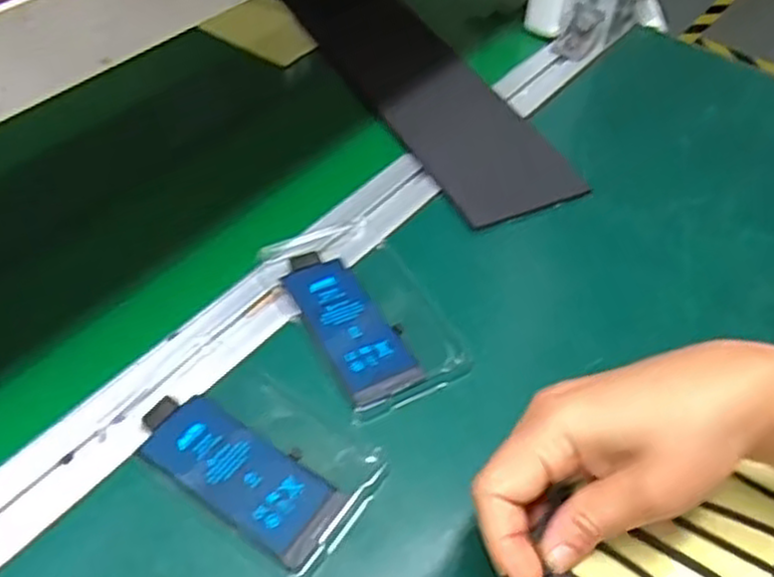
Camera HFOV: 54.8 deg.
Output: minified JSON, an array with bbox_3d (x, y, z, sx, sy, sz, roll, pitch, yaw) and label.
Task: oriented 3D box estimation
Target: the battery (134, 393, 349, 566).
[{"bbox_3d":[-0.074,0.089,0.370,0.108,0.006,0.044,29,53,21],"label":"battery"}]

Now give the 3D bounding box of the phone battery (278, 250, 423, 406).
[{"bbox_3d":[-0.023,0.018,0.438,0.044,0.006,0.110,-22,54,-21],"label":"phone battery"}]

